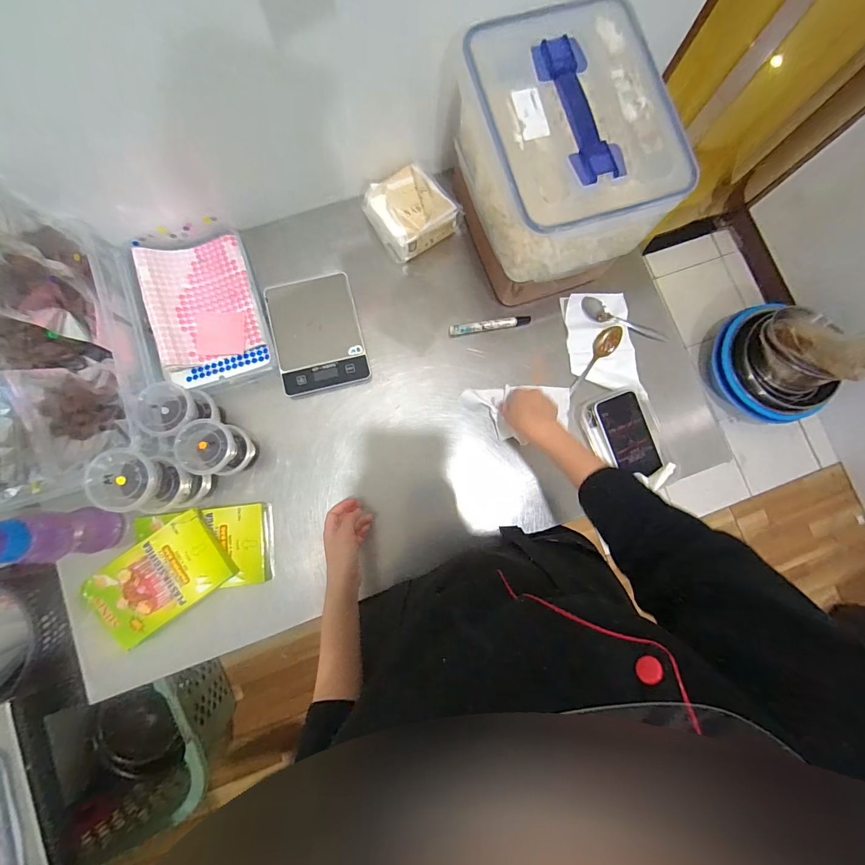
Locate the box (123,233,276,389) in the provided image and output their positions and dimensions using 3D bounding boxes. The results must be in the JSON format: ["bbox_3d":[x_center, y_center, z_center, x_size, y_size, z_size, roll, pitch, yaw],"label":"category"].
[{"bbox_3d":[-0.382,-0.206,0.657,0.186,0.049,0.243,-18,83,-5],"label":"box"}]

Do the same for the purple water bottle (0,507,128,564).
[{"bbox_3d":[-0.507,0.138,0.537,0.053,0.191,0.054,-44,85,-7],"label":"purple water bottle"}]

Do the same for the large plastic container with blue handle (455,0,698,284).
[{"bbox_3d":[0.170,-0.373,0.536,0.215,0.153,0.275,-17,83,-5],"label":"large plastic container with blue handle"}]

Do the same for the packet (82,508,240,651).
[{"bbox_3d":[-0.407,0.220,0.590,0.188,0.020,0.119,-36,89,-8],"label":"packet"}]

